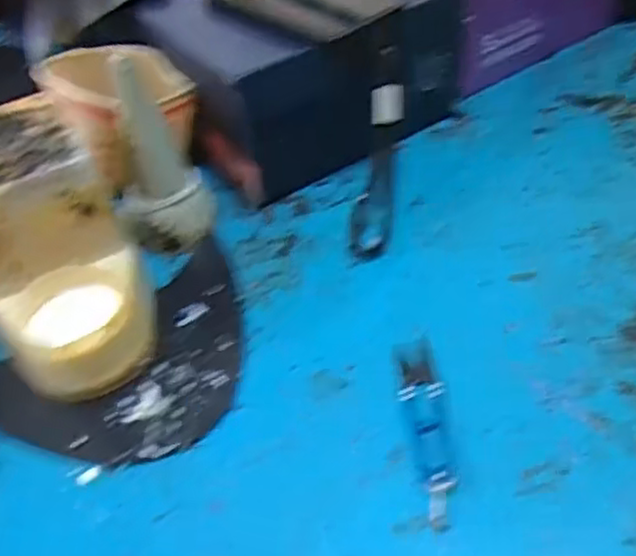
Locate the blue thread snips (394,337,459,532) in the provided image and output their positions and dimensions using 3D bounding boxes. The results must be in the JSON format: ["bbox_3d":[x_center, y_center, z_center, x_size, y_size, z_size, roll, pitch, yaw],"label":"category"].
[{"bbox_3d":[0.063,0.083,0.419,0.023,0.007,0.123,-7,44,1],"label":"blue thread snips"}]

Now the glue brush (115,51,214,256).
[{"bbox_3d":[-0.119,-0.083,0.527,0.067,0.131,0.053,-17,45,-10],"label":"glue brush"}]

